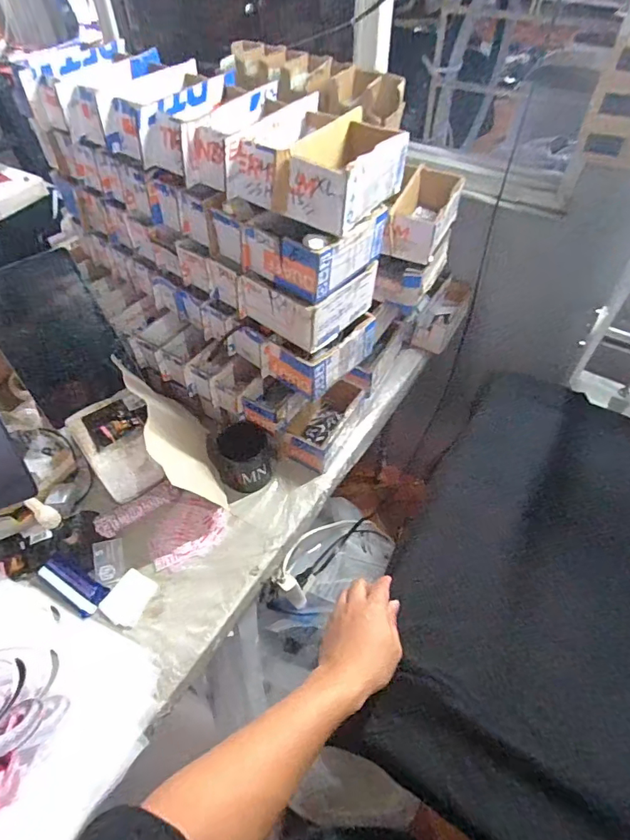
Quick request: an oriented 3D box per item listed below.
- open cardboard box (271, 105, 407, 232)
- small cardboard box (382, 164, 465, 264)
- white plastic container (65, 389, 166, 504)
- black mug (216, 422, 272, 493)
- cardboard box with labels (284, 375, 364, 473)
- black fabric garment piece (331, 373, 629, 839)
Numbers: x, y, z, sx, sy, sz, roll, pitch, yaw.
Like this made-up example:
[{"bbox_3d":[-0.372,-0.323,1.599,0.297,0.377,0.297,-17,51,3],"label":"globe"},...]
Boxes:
[{"bbox_3d":[0.032,-0.330,0.612,0.132,0.071,0.193,23,55,18],"label":"open cardboard box"},{"bbox_3d":[0.194,-0.367,0.832,0.101,0.079,0.185,18,54,14],"label":"small cardboard box"},{"bbox_3d":[-0.333,0.044,0.794,0.116,0.111,0.150,-32,58,-23],"label":"white plastic container"},{"bbox_3d":[-0.117,0.065,0.794,0.083,0.098,0.078,-5,52,-4],"label":"black mug"},{"bbox_3d":[0.016,0.004,0.865,0.092,0.071,0.167,24,55,18],"label":"cardboard box with labels"},{"bbox_3d":[0.358,0.225,0.606,0.458,0.077,0.612,26,56,20],"label":"black fabric garment piece"}]

